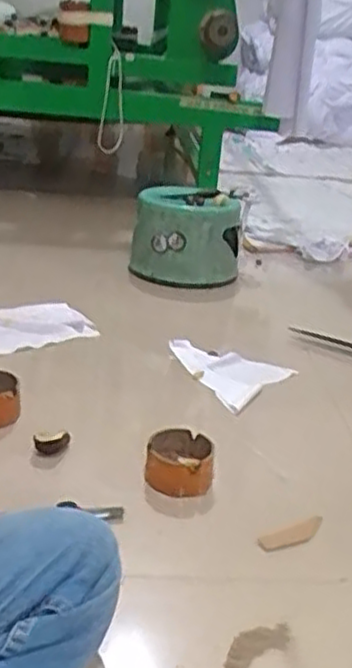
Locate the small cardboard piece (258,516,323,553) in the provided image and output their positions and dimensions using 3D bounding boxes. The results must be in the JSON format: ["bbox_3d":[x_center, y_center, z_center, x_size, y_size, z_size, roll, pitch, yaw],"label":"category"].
[{"bbox_3d":[0.131,0.223,0.794,0.086,0.006,0.029,-13,29,-30],"label":"small cardboard piece"}]

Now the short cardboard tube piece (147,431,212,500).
[{"bbox_3d":[0.004,0.160,0.877,0.080,0.049,0.086,5,22,1],"label":"short cardboard tube piece"}]

